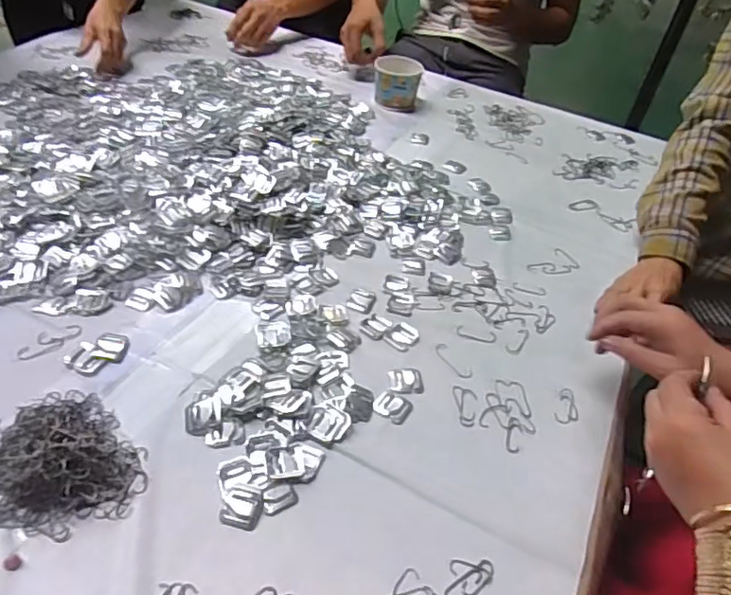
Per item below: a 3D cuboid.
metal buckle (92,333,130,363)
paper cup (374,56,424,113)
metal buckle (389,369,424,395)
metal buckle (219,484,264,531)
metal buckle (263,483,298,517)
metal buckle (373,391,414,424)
[{"bbox_3d":[-0.260,0.050,0.581,0.030,0.005,0.039,2,41,-5],"label":"metal buckle"},{"bbox_3d":[0.061,-0.412,1.098,0.091,0.076,0.084,5,41,-3],"label":"paper cup"},{"bbox_3d":[0.043,0.086,0.595,0.036,0.004,0.035,-2,42,-10],"label":"metal buckle"},{"bbox_3d":[-0.102,0.173,0.470,0.032,0.004,0.035,9,41,3],"label":"metal buckle"},{"bbox_3d":[-0.073,0.169,0.481,0.031,0.004,0.022,-21,48,-28],"label":"metal buckle"},{"bbox_3d":[0.029,0.108,0.567,0.035,0.004,0.033,25,44,20],"label":"metal buckle"}]

